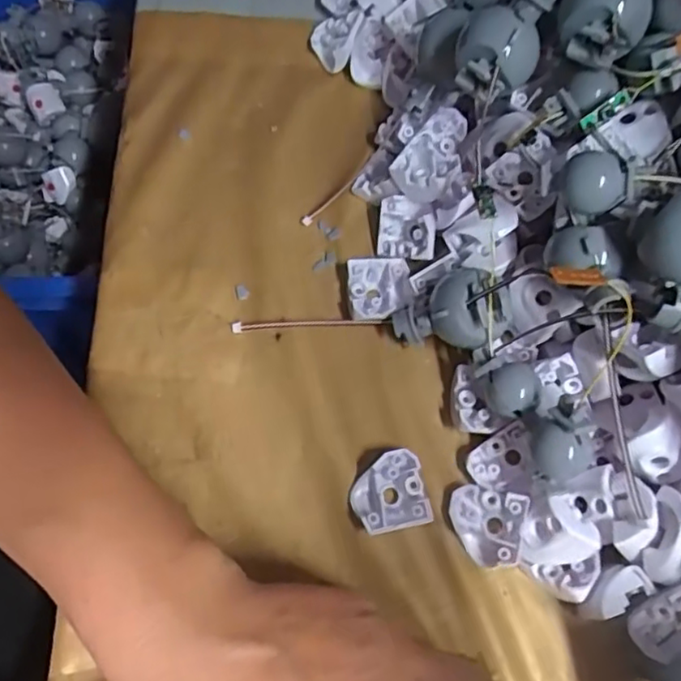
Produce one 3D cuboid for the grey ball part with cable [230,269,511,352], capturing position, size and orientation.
[{"bbox_3d":[0.015,-0.011,0.307,0.125,0.031,0.033,-6,62,21],"label":"grey ball part with cable"}]

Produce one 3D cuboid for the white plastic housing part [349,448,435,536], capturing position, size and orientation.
[{"bbox_3d":[0.021,0.068,0.280,0.031,0.016,0.031,-13,69,-8],"label":"white plastic housing part"}]

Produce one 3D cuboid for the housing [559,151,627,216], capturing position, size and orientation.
[{"bbox_3d":[0.102,-0.063,0.260,0.022,0.018,0.018,0,68,-3],"label":"housing"}]

